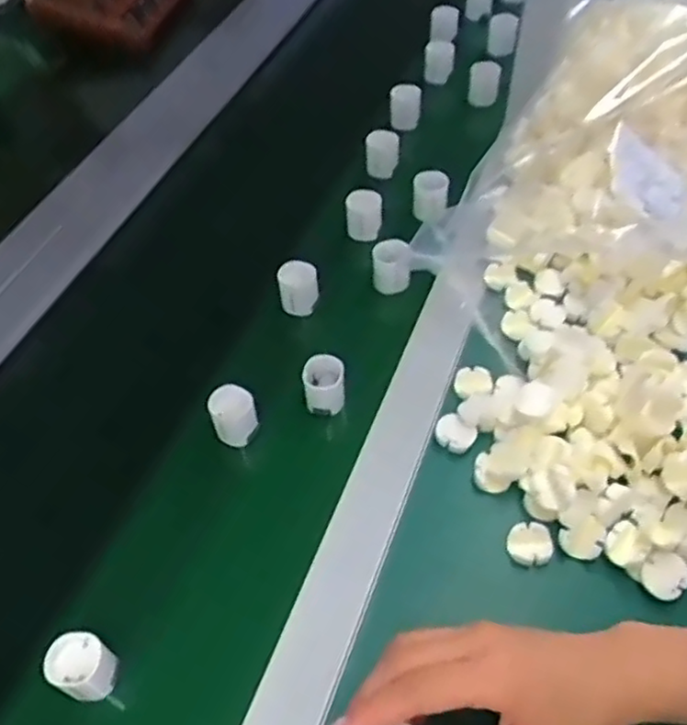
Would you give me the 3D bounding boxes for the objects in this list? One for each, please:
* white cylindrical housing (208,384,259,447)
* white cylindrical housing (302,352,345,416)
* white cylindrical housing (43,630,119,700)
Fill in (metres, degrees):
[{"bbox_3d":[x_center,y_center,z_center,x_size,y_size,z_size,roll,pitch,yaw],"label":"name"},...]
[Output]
[{"bbox_3d":[-0.078,0.038,0.500,0.031,0.041,0.024,-14,51,-9],"label":"white cylindrical housing"},{"bbox_3d":[-0.014,0.016,0.516,0.028,0.039,0.028,-2,50,2],"label":"white cylindrical housing"},{"bbox_3d":[-0.150,0.175,0.402,0.031,0.032,0.030,-2,50,2],"label":"white cylindrical housing"}]

